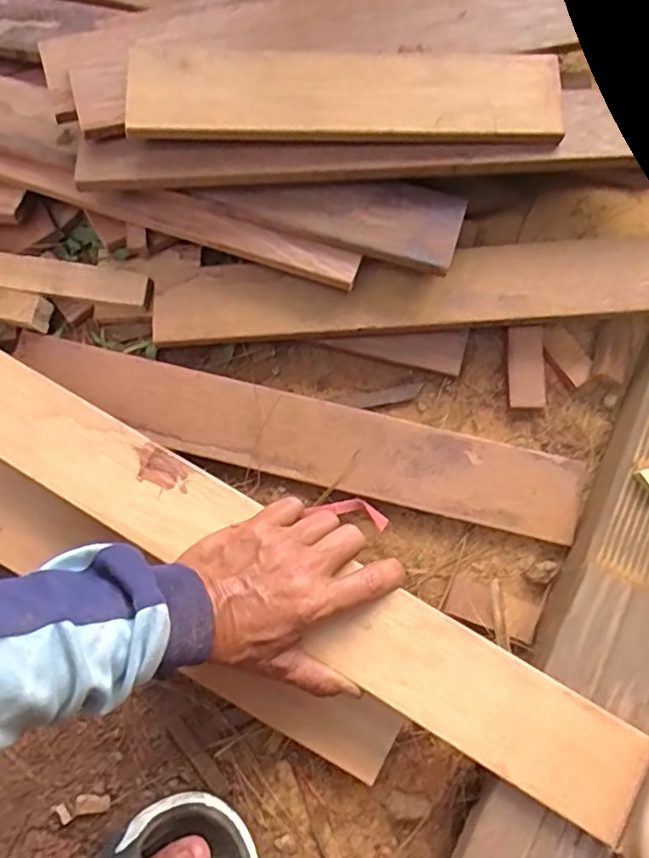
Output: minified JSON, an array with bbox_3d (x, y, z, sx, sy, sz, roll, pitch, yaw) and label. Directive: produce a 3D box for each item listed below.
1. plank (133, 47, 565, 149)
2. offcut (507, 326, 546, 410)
[{"bbox_3d":[0.014,-0.232,0.414,0.293,0.017,0.076,-2,74,-1],"label":"plank"},{"bbox_3d":[0.158,-0.048,0.463,0.028,0.009,0.064,-2,91,-1],"label":"offcut"}]

